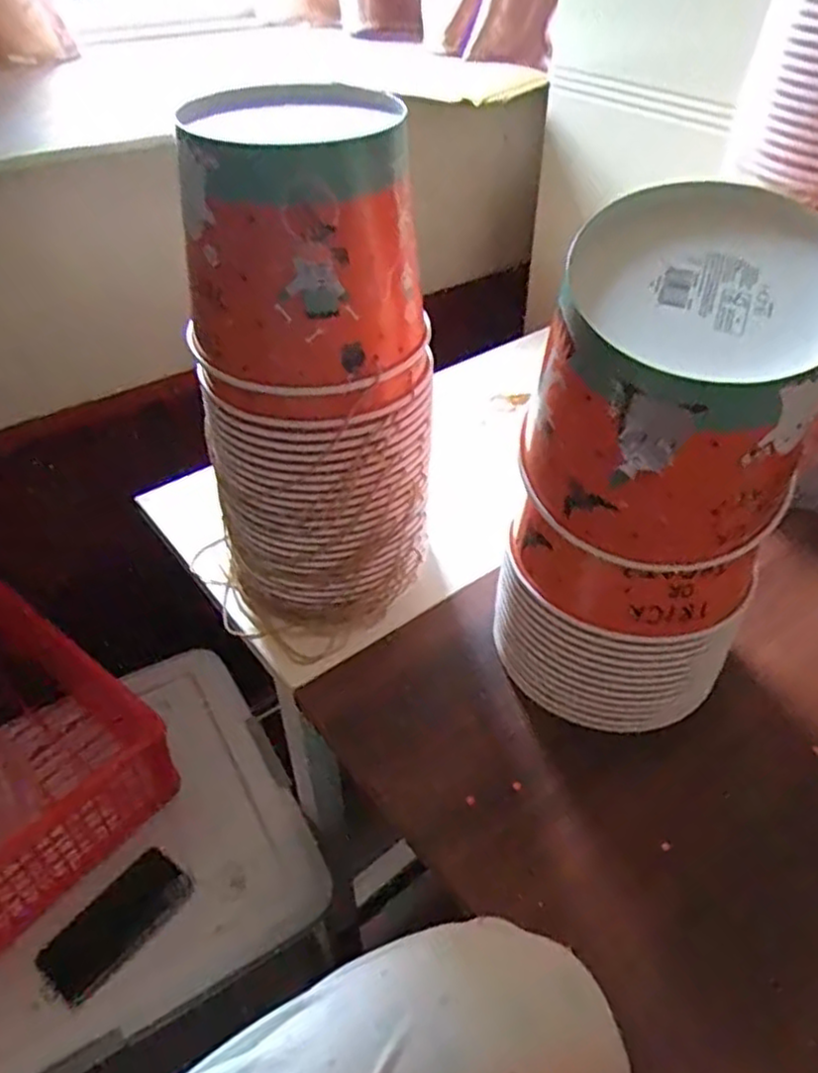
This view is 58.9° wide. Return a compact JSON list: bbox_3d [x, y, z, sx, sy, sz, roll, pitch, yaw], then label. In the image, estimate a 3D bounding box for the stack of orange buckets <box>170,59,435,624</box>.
[{"bbox_3d":[-0.068,-0.119,0.524,0.159,0.356,0.181,-10,43,-10],"label":"stack of orange buckets"}]

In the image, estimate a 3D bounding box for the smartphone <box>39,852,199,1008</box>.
[{"bbox_3d":[-0.320,0.425,0.797,0.077,0.009,0.156,35,54,24],"label":"smartphone"}]

